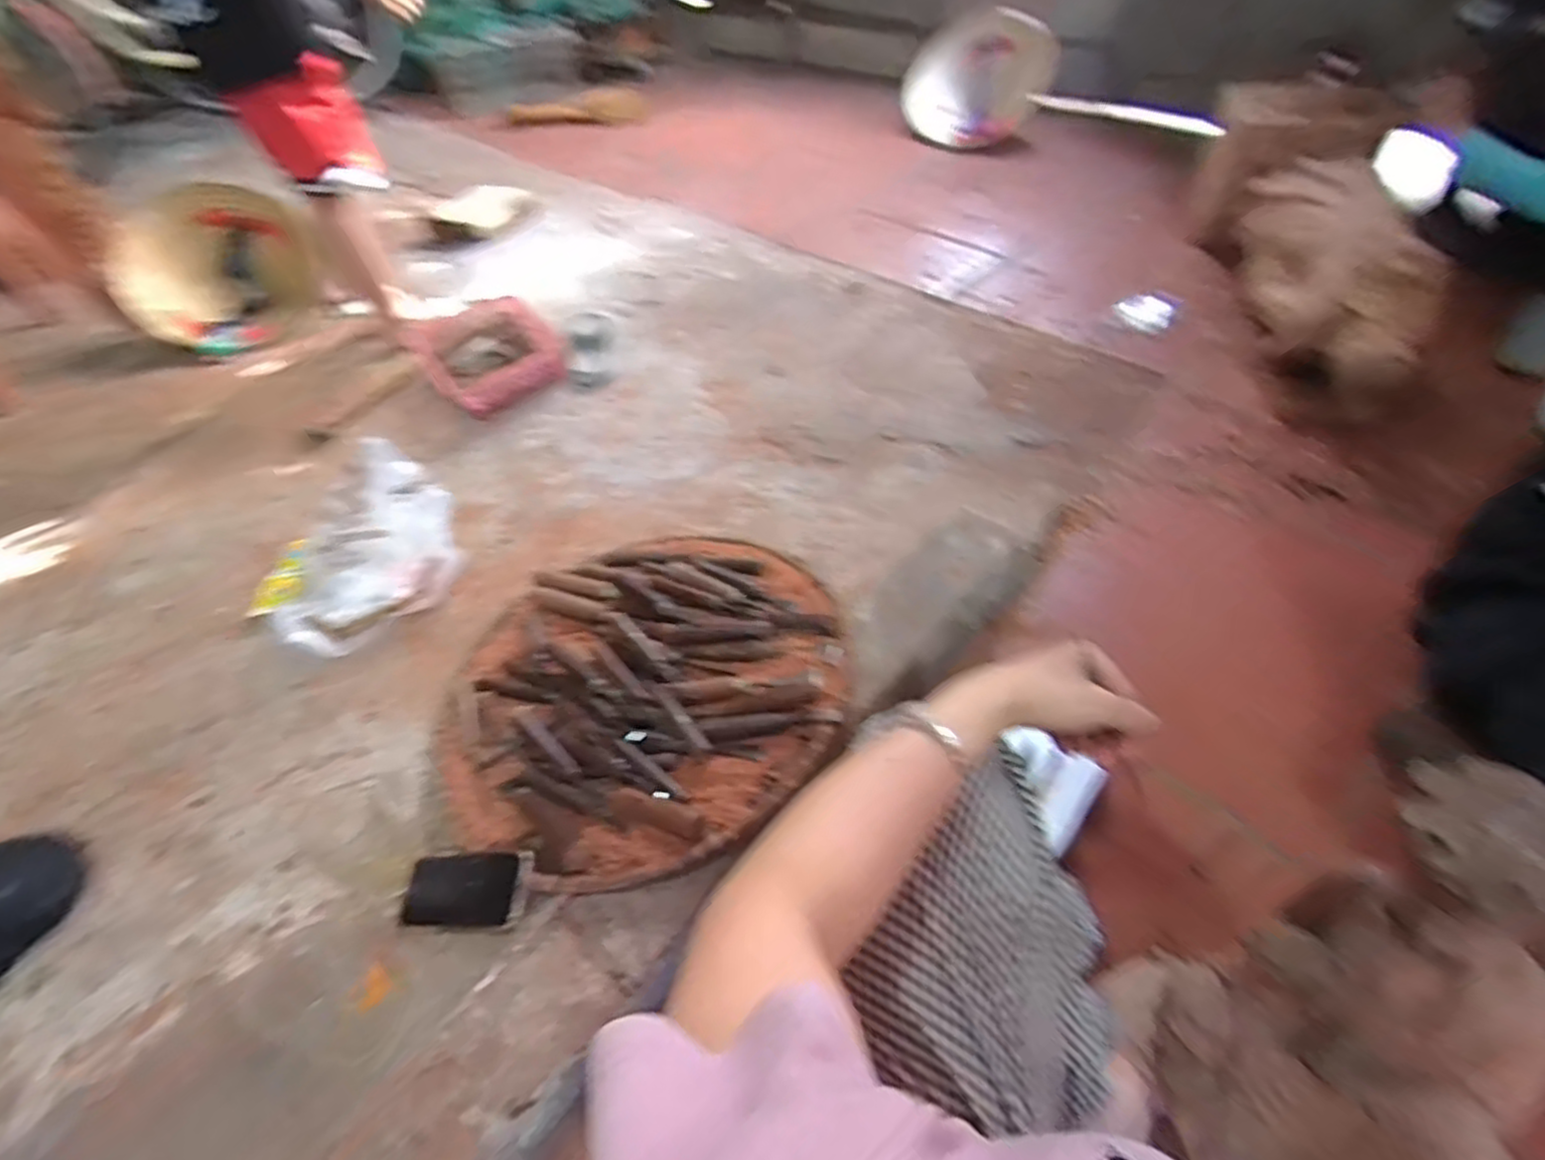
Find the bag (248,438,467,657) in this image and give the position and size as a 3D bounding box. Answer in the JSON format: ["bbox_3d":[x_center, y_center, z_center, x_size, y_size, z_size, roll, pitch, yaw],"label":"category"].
[{"bbox_3d":[-0.605,-0.056,1.051,0.293,0.142,0.260,-31,53,-19],"label":"bag"}]

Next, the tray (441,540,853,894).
[{"bbox_3d":[-0.153,0.125,0.887,0.469,0.089,0.471,-3,49,4],"label":"tray"}]

